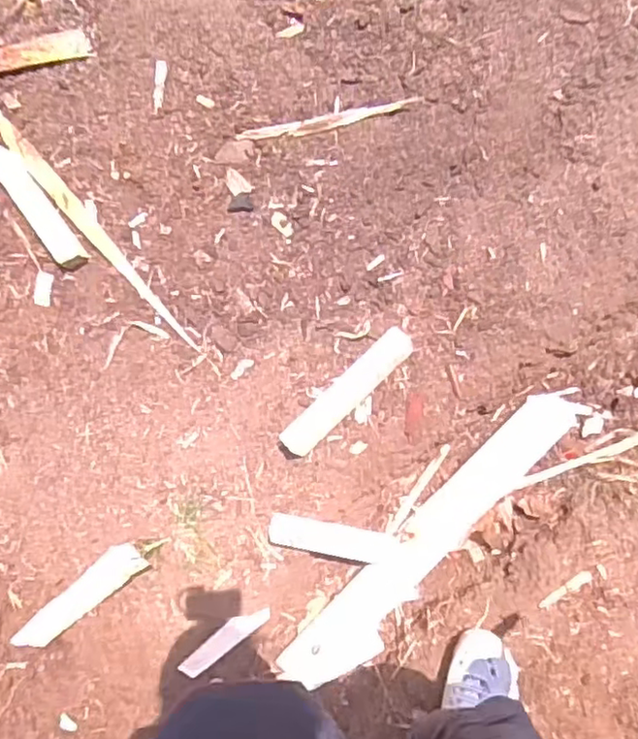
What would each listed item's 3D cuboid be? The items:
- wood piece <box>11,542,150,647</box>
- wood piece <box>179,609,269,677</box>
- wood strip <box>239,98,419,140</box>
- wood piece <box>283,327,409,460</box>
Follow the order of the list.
[{"bbox_3d":[-0.463,0.439,1.231,0.405,0.028,0.065,-40,82,28],"label":"wood piece"},{"bbox_3d":[-0.179,0.514,1.228,0.193,0.028,0.046,-38,79,-3],"label":"wood piece"},{"bbox_3d":[0.022,-0.475,1.237,0.346,0.012,0.032,-10,79,2],"label":"wood strip"},{"bbox_3d":[0.051,0.040,1.164,0.287,0.032,0.060,-44,80,-4],"label":"wood piece"}]

